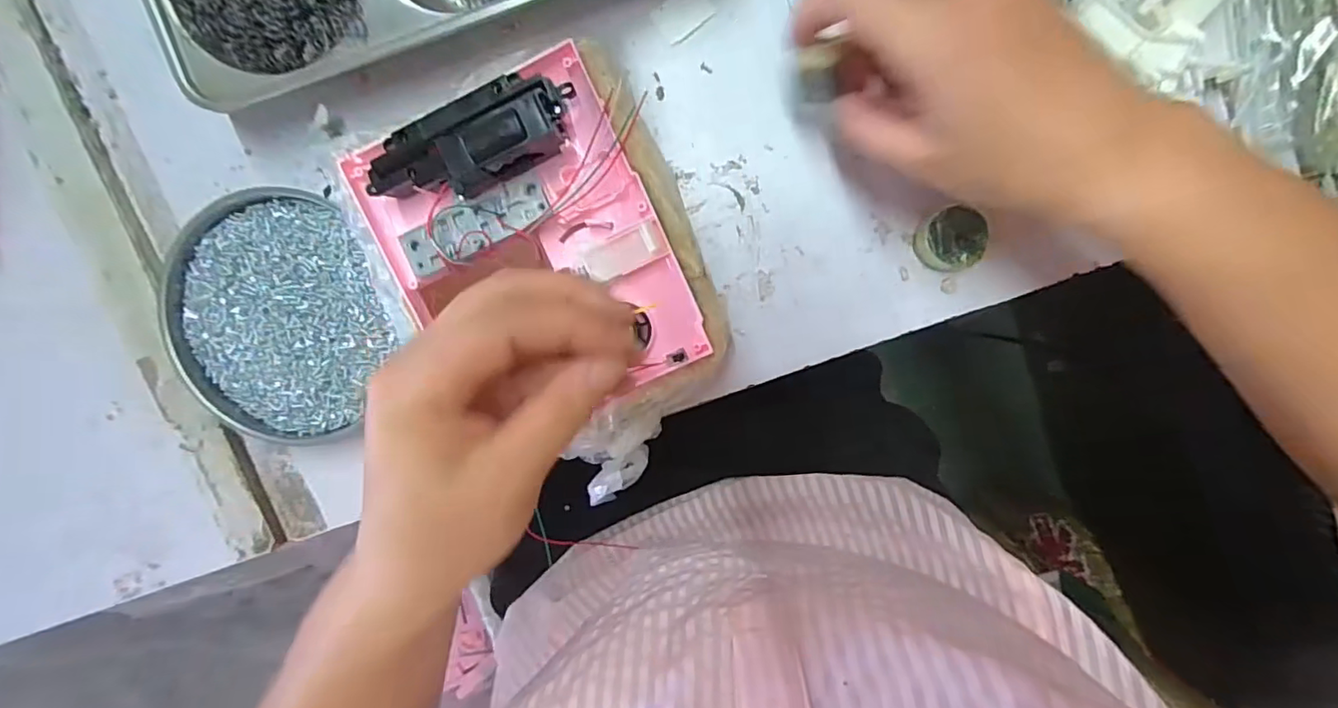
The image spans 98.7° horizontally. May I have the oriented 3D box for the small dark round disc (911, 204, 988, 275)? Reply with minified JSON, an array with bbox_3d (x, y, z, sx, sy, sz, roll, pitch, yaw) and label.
[{"bbox_3d":[0.146,-0.060,0.302,0.034,0.019,0.032,0,99,3],"label":"small dark round disc"}]

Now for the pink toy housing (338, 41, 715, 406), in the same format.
[{"bbox_3d":[-0.069,-0.048,0.279,0.141,0.038,0.157,-24,97,7],"label":"pink toy housing"}]

